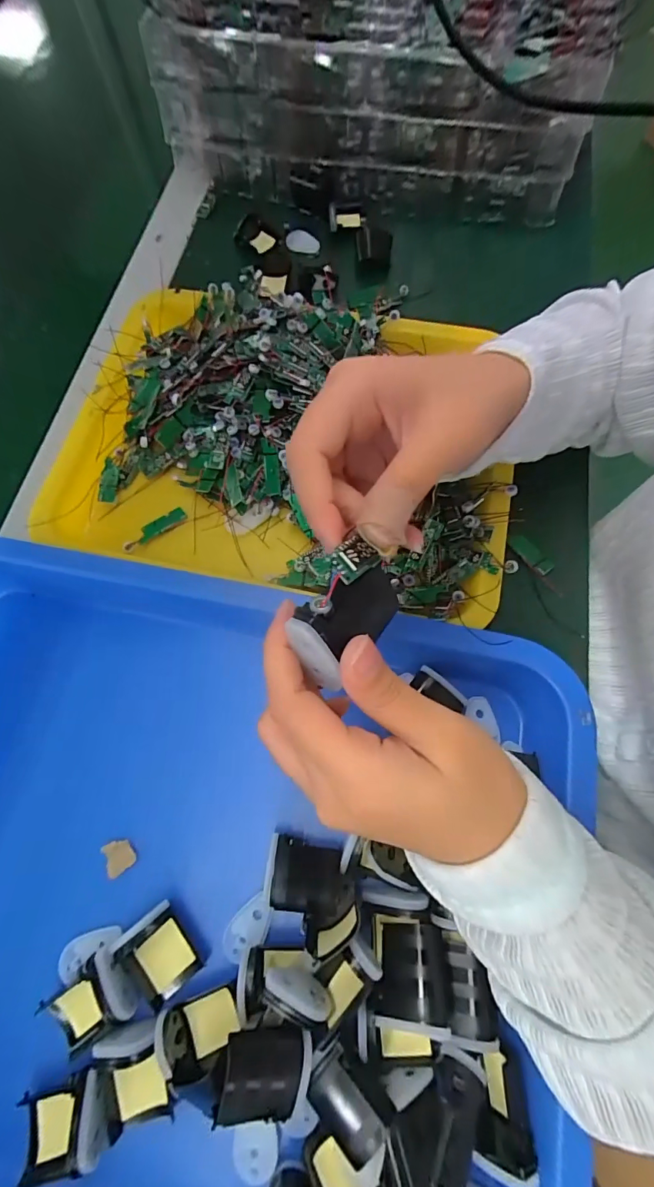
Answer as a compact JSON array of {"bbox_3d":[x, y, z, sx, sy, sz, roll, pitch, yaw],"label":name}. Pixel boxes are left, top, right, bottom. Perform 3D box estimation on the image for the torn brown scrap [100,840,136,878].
[{"bbox_3d":[-0.126,0.158,0.260,0.017,0.004,0.018,-32,72,-9],"label":"torn brown scrap"}]

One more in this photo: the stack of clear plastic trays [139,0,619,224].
[{"bbox_3d":[0.086,-0.633,0.464,0.372,0.111,0.494,12,71,6],"label":"stack of clear plastic trays"}]

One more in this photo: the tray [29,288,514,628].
[{"bbox_3d":[-0.029,-0.122,0.329,0.335,0.062,0.255,13,71,7],"label":"tray"}]

